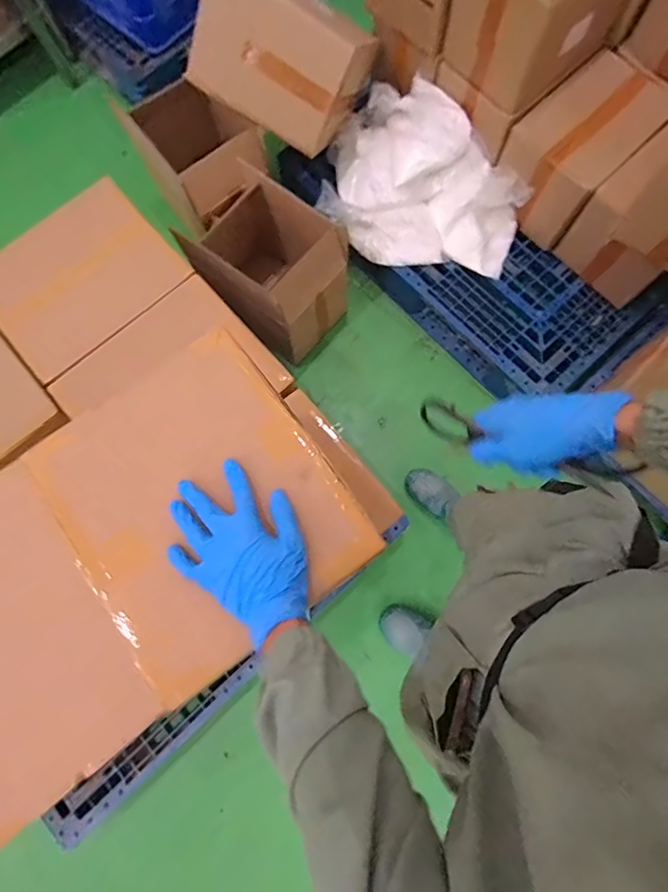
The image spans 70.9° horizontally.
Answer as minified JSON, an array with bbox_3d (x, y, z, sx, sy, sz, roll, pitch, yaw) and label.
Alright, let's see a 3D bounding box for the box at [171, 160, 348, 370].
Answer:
[{"bbox_3d":[-0.169,-0.475,1.298,0.389,0.336,0.302,38,81,9],"label":"box"}]

